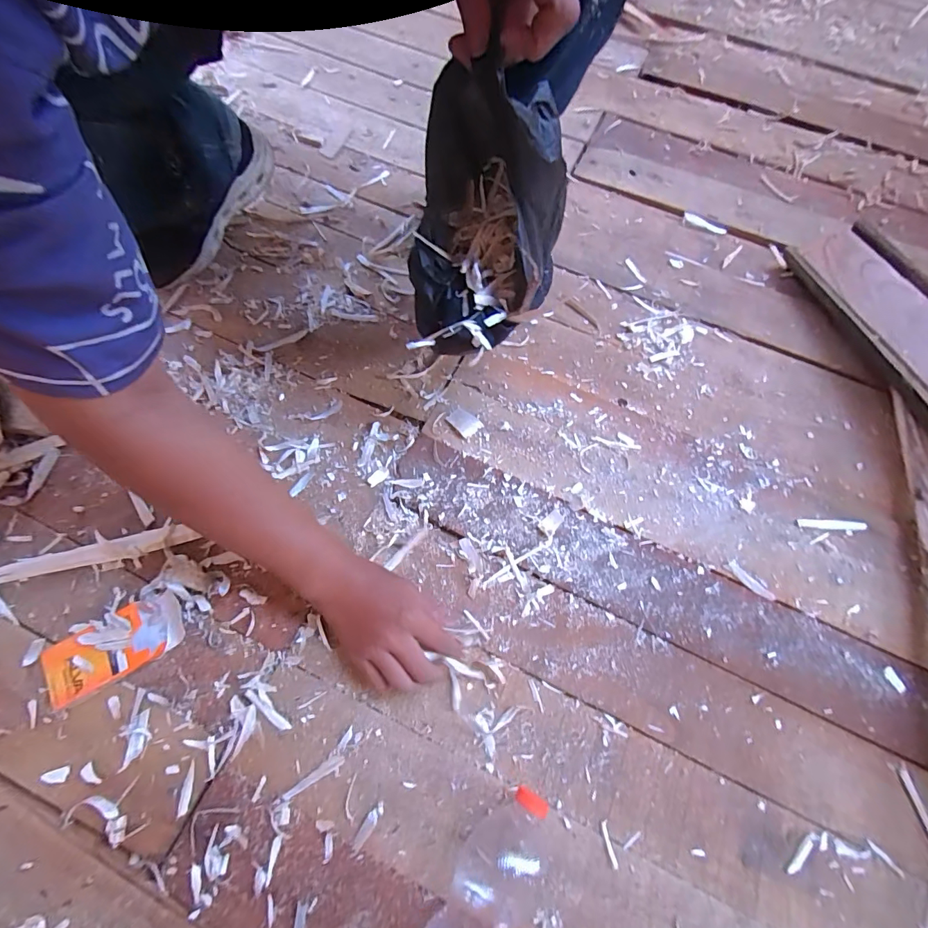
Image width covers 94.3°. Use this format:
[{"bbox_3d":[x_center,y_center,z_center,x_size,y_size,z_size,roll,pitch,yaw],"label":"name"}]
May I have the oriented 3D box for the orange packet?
[{"bbox_3d":[-0.321,0.168,0.397,0.115,0.020,0.056,-29,72,-13],"label":"orange packet"}]

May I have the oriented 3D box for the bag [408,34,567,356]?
[{"bbox_3d":[0.019,-0.210,0.346,0.112,0.168,0.169,11,68,3],"label":"bag"}]

